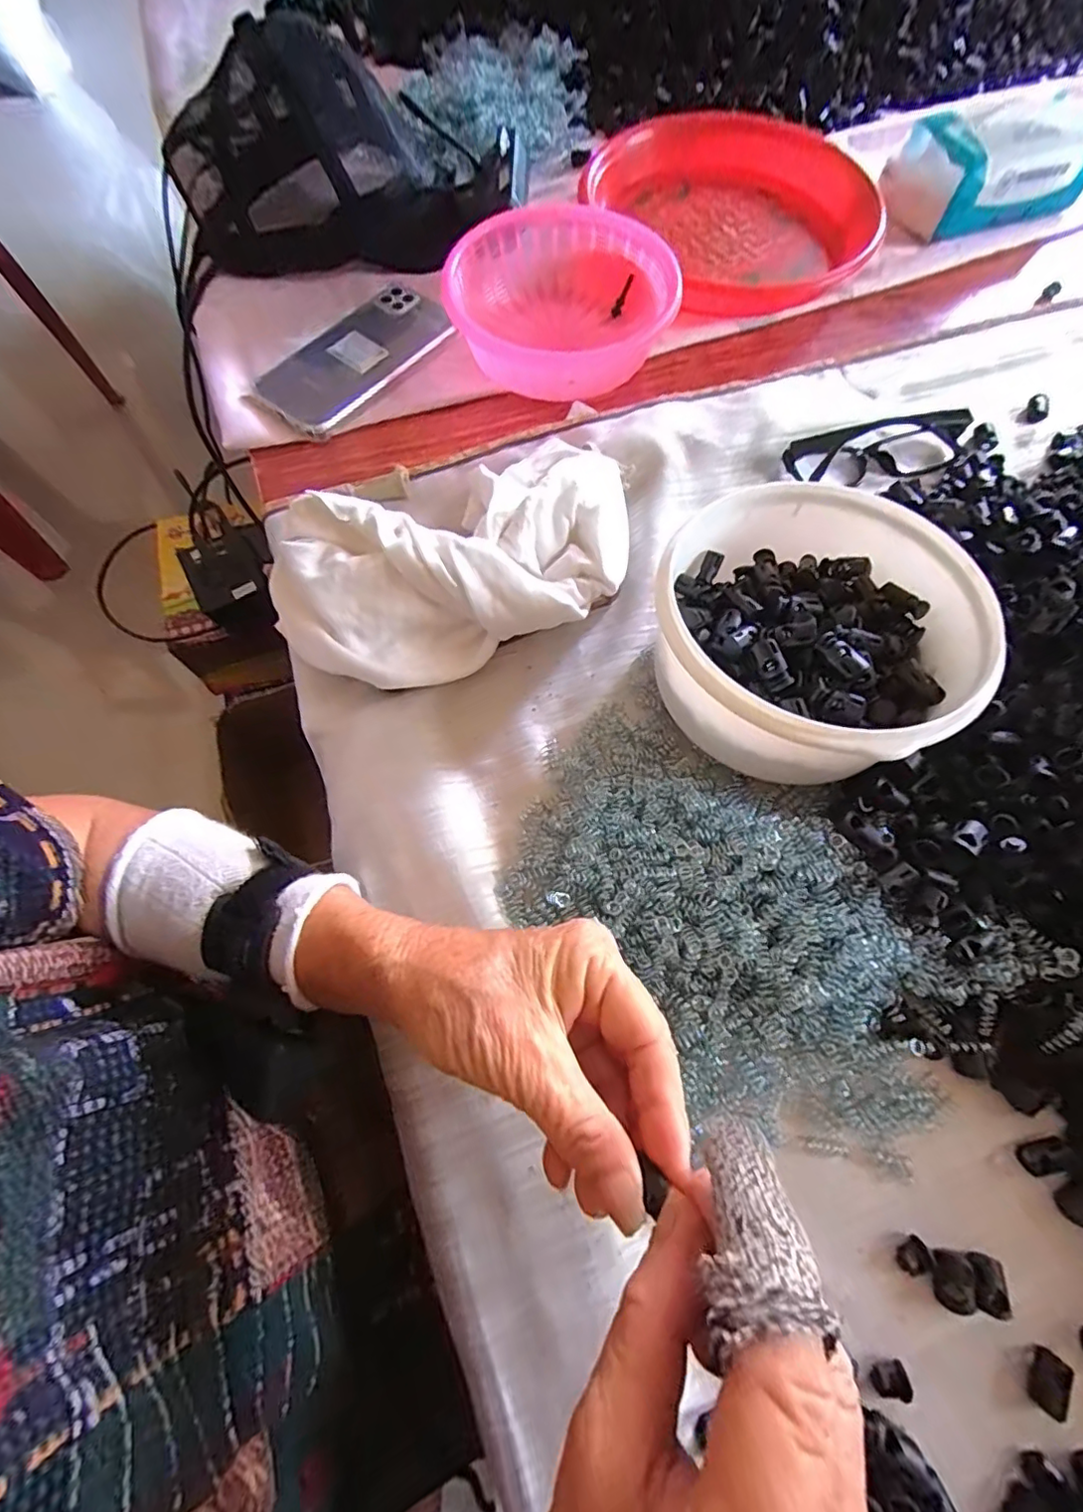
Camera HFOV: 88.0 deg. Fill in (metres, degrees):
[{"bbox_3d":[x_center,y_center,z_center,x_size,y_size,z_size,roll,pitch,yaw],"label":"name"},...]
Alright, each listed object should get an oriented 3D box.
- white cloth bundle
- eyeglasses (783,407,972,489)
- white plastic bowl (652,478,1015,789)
[{"bbox_3d":[-0.048,-0.123,0.344,0.227,0.064,0.135,-19,70,-7],"label":"white cloth bundle"},{"bbox_3d":[0.243,-0.219,0.398,0.139,0.026,0.041,-17,69,-6],"label":"eyeglasses"},{"bbox_3d":[0.148,-0.062,0.306,0.145,0.085,0.156,0,69,-1],"label":"white plastic bowl"}]

